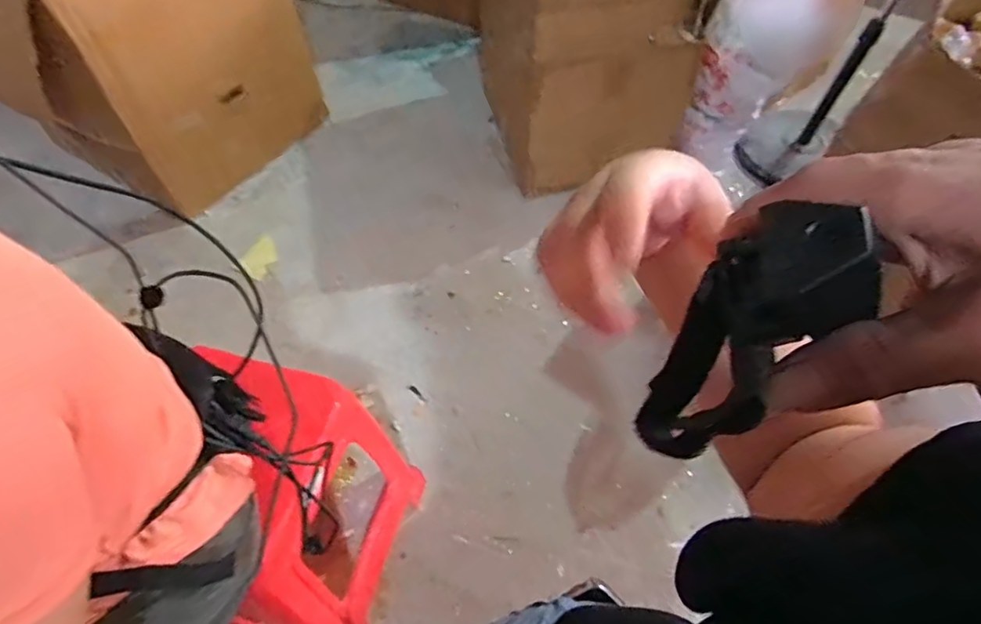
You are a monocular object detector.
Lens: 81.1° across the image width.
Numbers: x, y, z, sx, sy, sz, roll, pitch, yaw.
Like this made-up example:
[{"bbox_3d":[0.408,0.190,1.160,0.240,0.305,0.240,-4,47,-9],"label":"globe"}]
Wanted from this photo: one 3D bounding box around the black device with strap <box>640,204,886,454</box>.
[{"bbox_3d":[0.088,0.009,0.199,0.032,0.105,0.040,-13,51,-38],"label":"black device with strap"}]

